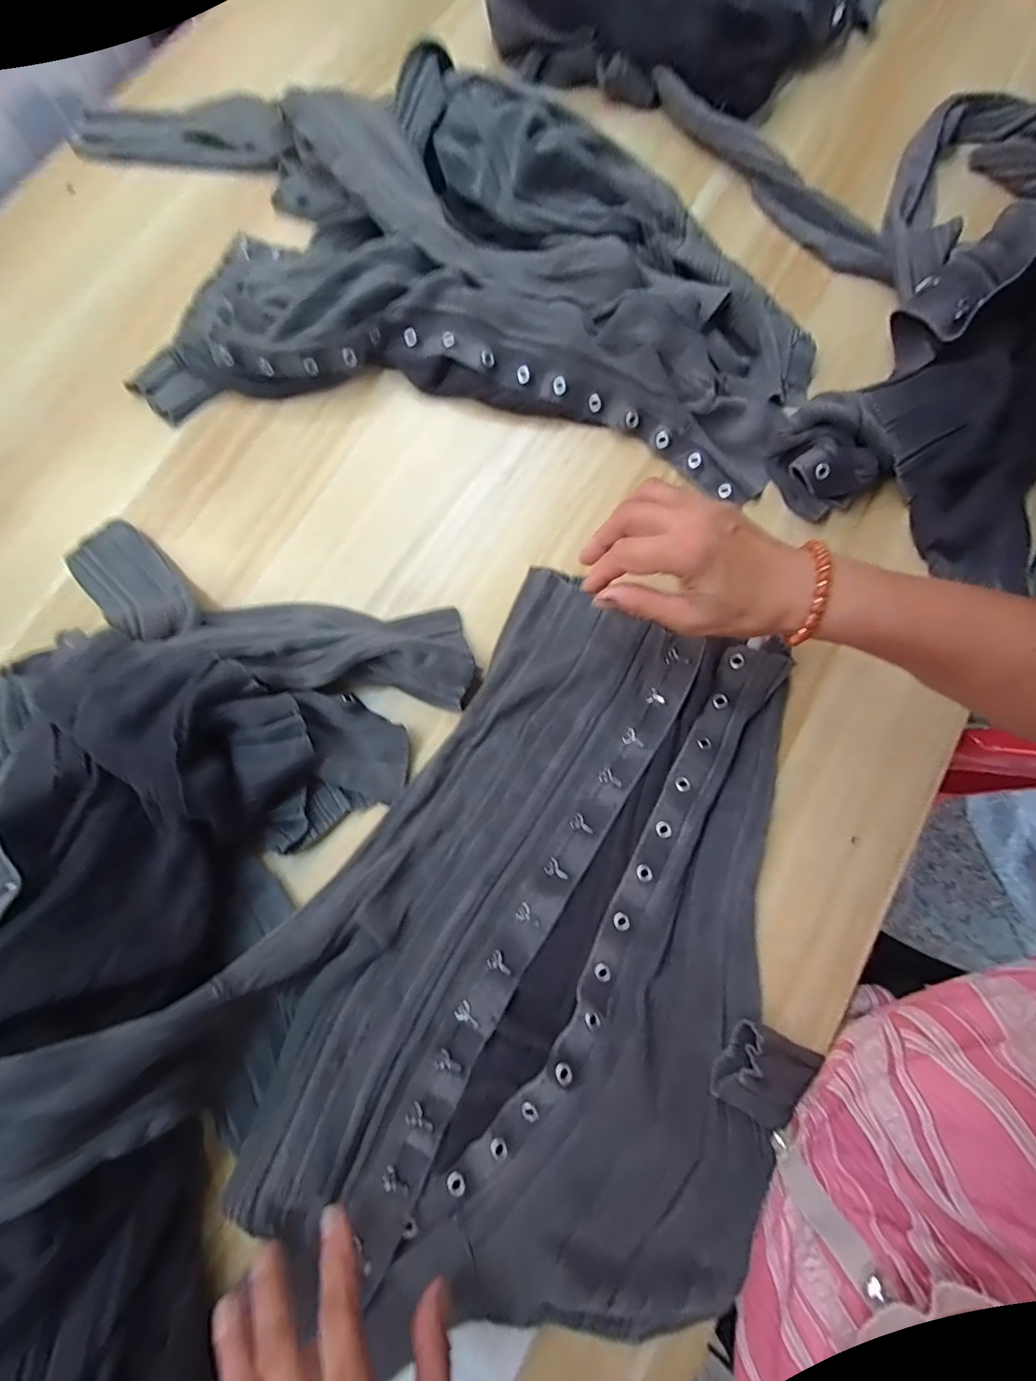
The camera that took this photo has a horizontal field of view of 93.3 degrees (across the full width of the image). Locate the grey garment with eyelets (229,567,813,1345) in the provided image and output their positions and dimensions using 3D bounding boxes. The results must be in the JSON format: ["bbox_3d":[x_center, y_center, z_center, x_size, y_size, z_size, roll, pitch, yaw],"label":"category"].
[{"bbox_3d":[0.036,0.153,0.341,0.332,0.028,0.446,20,79,4],"label":"grey garment with eyelets"}]

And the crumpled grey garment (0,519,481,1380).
[{"bbox_3d":[-0.273,0.166,0.299,0.357,0.100,0.569,15,79,3],"label":"crumpled grey garment"}]

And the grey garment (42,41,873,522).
[{"bbox_3d":[-0.066,-0.380,0.433,0.738,0.057,0.338,10,79,2],"label":"grey garment"}]

